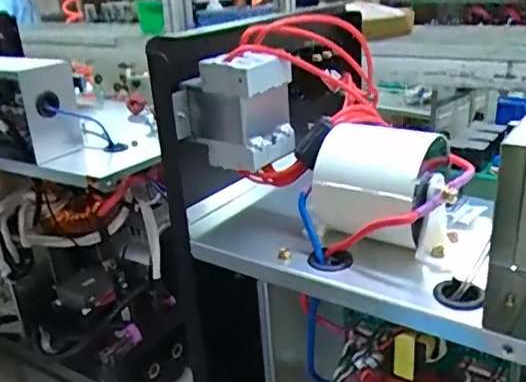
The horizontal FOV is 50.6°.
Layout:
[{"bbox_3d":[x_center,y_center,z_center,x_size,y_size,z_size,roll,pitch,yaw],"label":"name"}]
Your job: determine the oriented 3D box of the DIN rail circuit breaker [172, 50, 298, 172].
[{"bbox_3d":[-0.023,-0.063,0.428,0.073,0.079,0.057,7,24,25],"label":"DIN rail circuit breaker"}]

